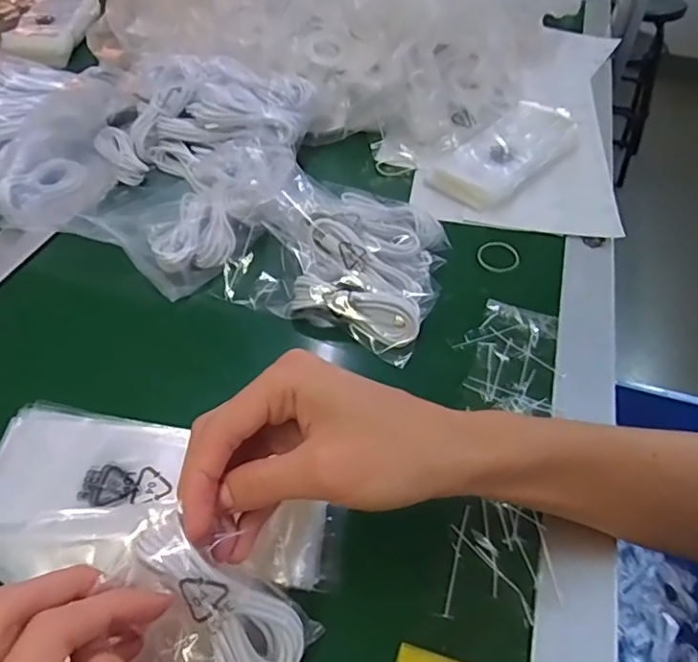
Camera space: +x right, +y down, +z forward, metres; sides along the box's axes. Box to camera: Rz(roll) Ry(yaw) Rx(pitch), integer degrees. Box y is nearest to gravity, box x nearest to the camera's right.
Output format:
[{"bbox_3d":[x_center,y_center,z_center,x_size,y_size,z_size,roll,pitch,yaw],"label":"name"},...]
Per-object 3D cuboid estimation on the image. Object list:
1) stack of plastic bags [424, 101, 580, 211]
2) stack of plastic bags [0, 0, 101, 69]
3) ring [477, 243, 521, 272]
[{"bbox_3d":[0.163,-0.185,0.560,0.078,0.024,0.185,35,54,26],"label":"stack of plastic bags"},{"bbox_3d":[-0.377,-0.400,0.720,0.085,0.032,0.205,-1,47,-5],"label":"stack of plastic bags"},{"bbox_3d":[0.126,-0.062,0.468,0.035,0.004,0.036,2,47,-2],"label":"ring"}]

